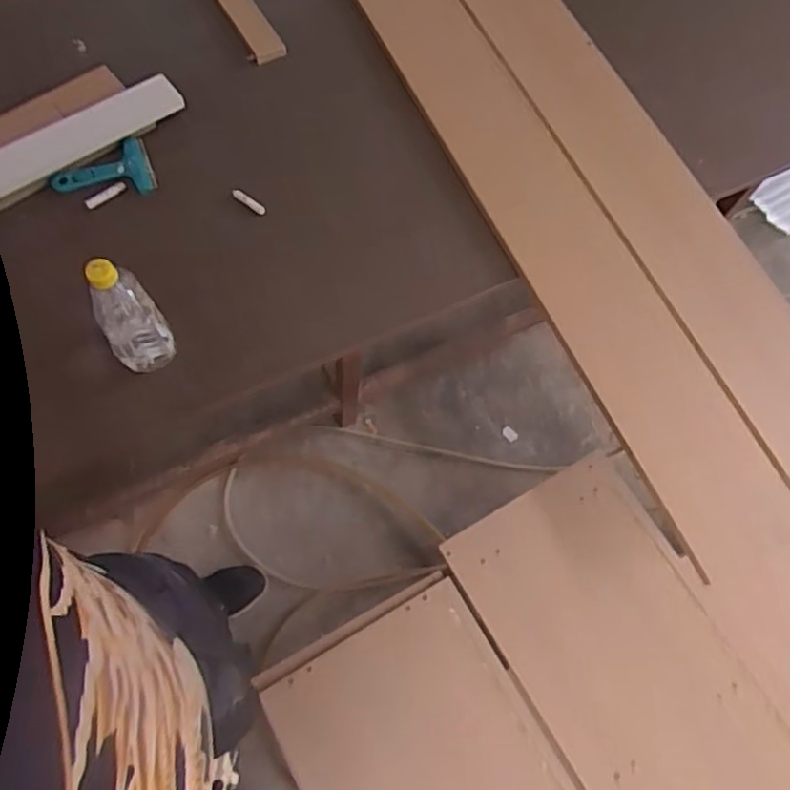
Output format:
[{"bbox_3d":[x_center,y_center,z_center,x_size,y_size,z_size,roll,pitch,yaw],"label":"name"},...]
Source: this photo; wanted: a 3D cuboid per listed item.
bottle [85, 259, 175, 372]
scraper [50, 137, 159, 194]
[{"bbox_3d":[-0.330,-0.099,0.819,0.072,0.179,0.071,-27,72,-13],"label":"bottle"},{"bbox_3d":[-0.437,-0.330,0.997,0.141,0.025,0.085,-20,70,-11],"label":"scraper"}]

